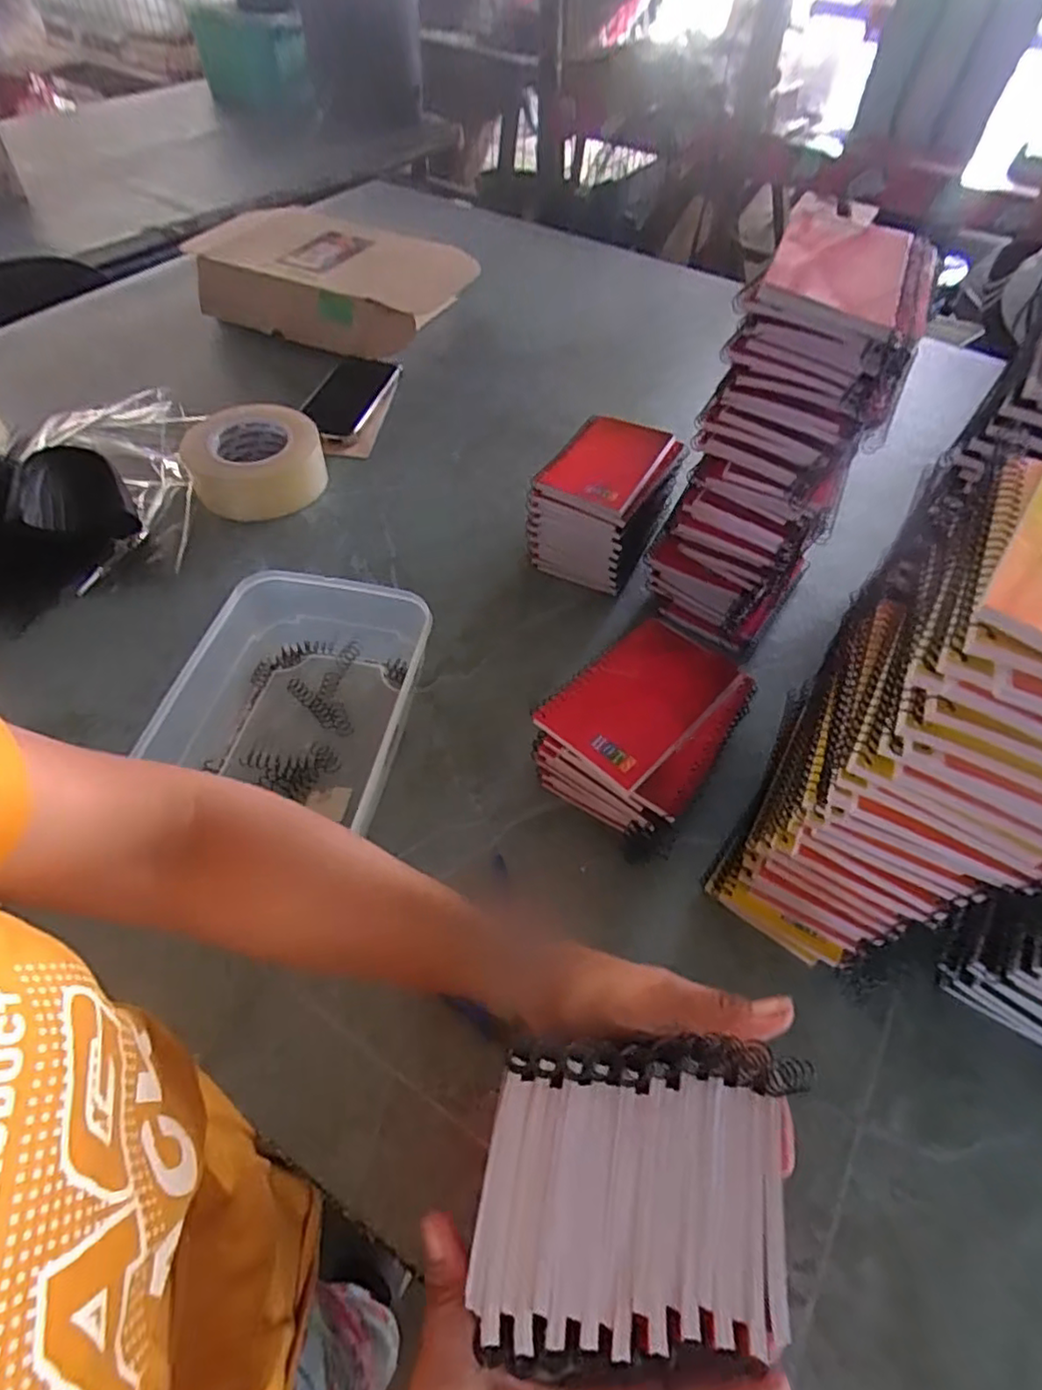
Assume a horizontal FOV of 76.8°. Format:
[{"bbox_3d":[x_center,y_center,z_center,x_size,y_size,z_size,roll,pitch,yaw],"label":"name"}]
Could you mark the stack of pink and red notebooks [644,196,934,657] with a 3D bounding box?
[{"bbox_3d":[0.196,-0.190,0.525,0.133,0.283,0.141,34,57,19],"label":"stack of pink and red notebooks"}]

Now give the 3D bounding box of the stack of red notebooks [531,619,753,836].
[{"bbox_3d":[0.082,0.030,0.479,0.114,0.088,0.141,39,59,22],"label":"stack of red notebooks"}]

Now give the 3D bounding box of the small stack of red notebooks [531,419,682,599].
[{"bbox_3d":[0.079,-0.183,0.632,0.106,0.095,0.134,24,55,13],"label":"small stack of red notebooks"}]

